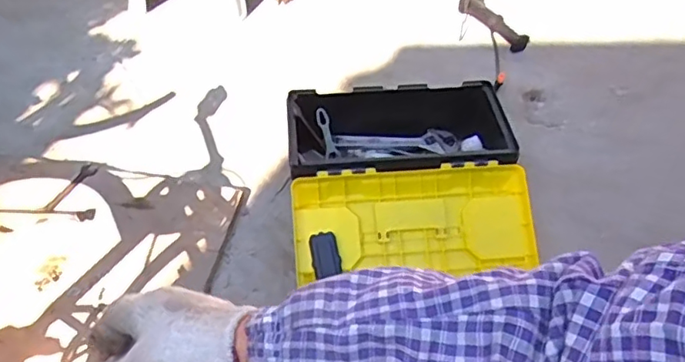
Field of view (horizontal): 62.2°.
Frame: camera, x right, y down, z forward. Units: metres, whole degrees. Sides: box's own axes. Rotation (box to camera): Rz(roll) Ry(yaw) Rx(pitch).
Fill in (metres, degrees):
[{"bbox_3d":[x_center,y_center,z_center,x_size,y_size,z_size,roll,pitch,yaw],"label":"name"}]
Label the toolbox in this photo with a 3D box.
[{"bbox_3d":[0.123,0.006,1.131,0.446,0.166,0.408,-4,47,-5],"label":"toolbox"}]

